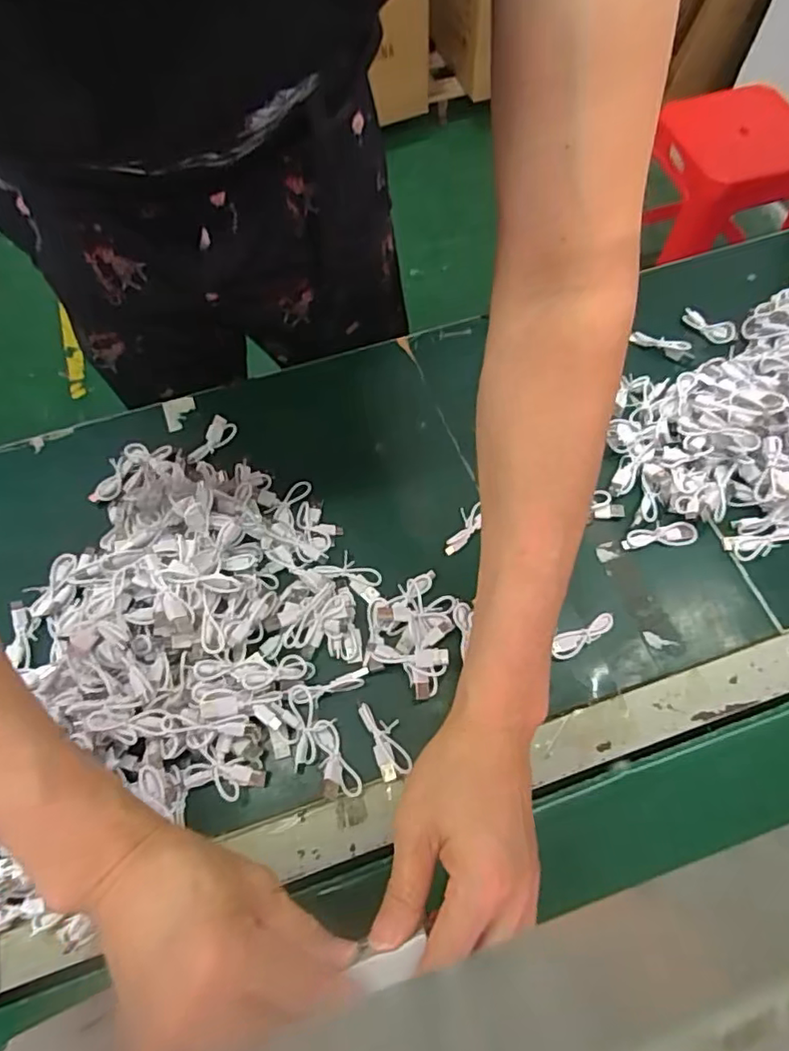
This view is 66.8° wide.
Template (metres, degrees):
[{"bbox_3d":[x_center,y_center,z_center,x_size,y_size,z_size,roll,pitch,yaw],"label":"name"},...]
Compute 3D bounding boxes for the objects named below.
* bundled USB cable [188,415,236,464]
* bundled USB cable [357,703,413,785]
[{"bbox_3d":[-0.171,-0.078,0.568,0.025,0.012,0.056,22,65,11],"label":"bundled USB cable"},{"bbox_3d":[-0.007,0.161,0.450,0.025,0.011,0.057,-19,64,-9],"label":"bundled USB cable"}]

